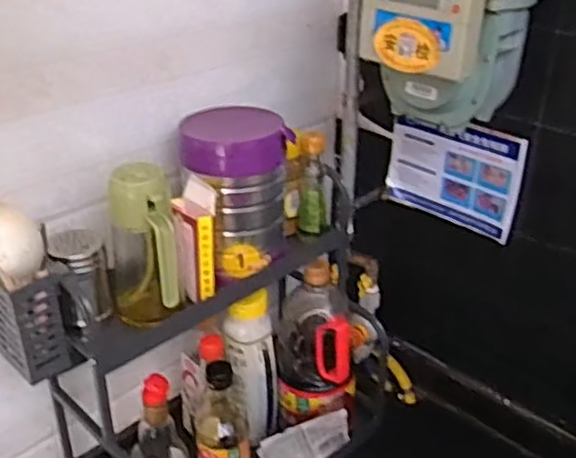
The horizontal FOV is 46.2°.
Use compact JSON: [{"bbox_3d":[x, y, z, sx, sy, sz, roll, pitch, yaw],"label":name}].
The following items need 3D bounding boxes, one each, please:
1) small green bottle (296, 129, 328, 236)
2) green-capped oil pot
[{"bbox_3d":[0.035,-0.058,0.903,0.041,0.135,0.036,1,30,0],"label":"small green bottle"},{"bbox_3d":[-0.156,0.032,0.733,0.071,0.189,0.085,-5,31,-11],"label":"green-capped oil pot"}]

